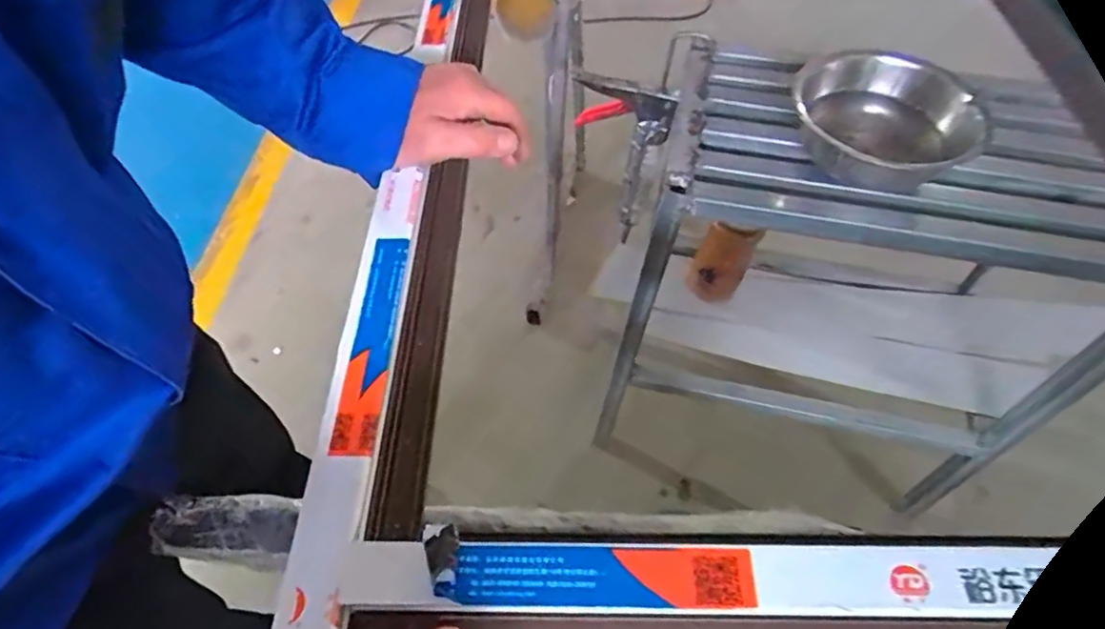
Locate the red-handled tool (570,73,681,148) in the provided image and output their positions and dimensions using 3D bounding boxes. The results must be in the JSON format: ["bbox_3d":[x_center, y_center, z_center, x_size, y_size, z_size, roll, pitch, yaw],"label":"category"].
[{"bbox_3d":[0.105,-0.322,0.969,0.172,0.128,0.049,28,61,18],"label":"red-handled tool"}]

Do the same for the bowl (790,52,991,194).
[{"bbox_3d":[0.374,-0.221,0.701,0.196,0.079,0.192,0,57,0],"label":"bowl"}]

